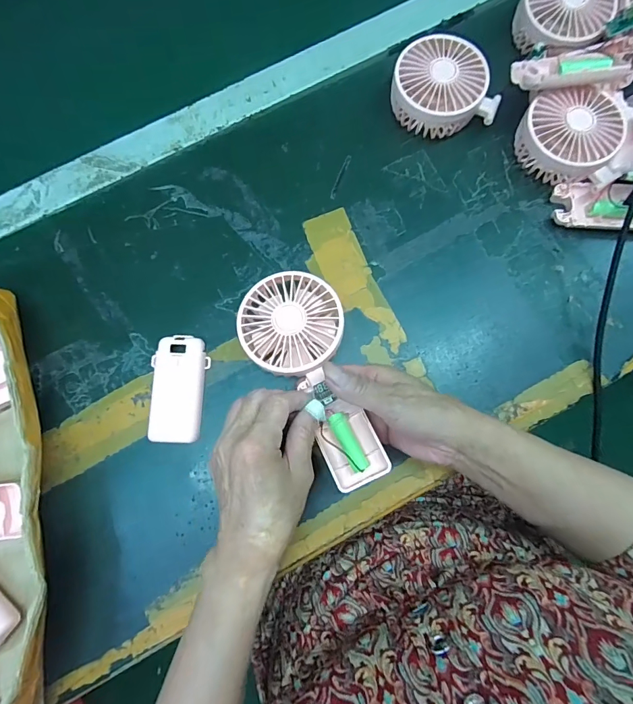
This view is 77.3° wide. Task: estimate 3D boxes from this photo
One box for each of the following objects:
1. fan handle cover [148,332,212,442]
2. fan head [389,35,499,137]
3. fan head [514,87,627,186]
[{"bbox_3d":[-0.123,0.032,0.350,0.045,0.016,0.092,1,80,1],"label":"fan handle cover"},{"bbox_3d":[0.121,-0.255,0.384,0.097,0.043,0.085,-10,80,-2],"label":"fan head"},{"bbox_3d":[0.234,-0.199,0.372,0.084,0.045,0.074,-6,80,-1],"label":"fan head"}]

